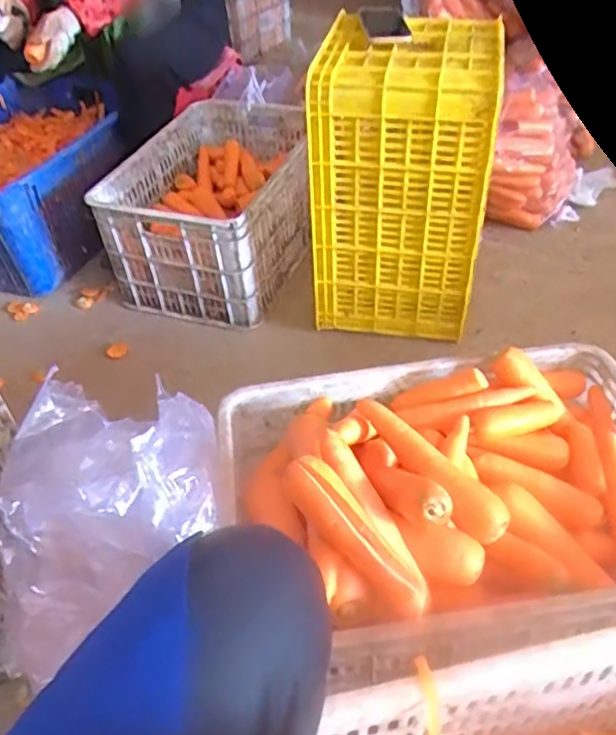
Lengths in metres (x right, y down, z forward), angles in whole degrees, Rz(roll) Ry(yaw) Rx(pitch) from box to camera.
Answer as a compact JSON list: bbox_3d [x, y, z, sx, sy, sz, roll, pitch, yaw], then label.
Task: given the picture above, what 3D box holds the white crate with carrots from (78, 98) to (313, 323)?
[{"bbox_3d":[-0.192,-0.382,1.473,0.348,0.261,0.541,8,45,14],"label":"white crate with carrots"}]

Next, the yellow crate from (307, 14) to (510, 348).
[{"bbox_3d":[0.172,-0.348,1.228,0.302,0.496,0.286,2,44,8],"label":"yellow crate"}]

